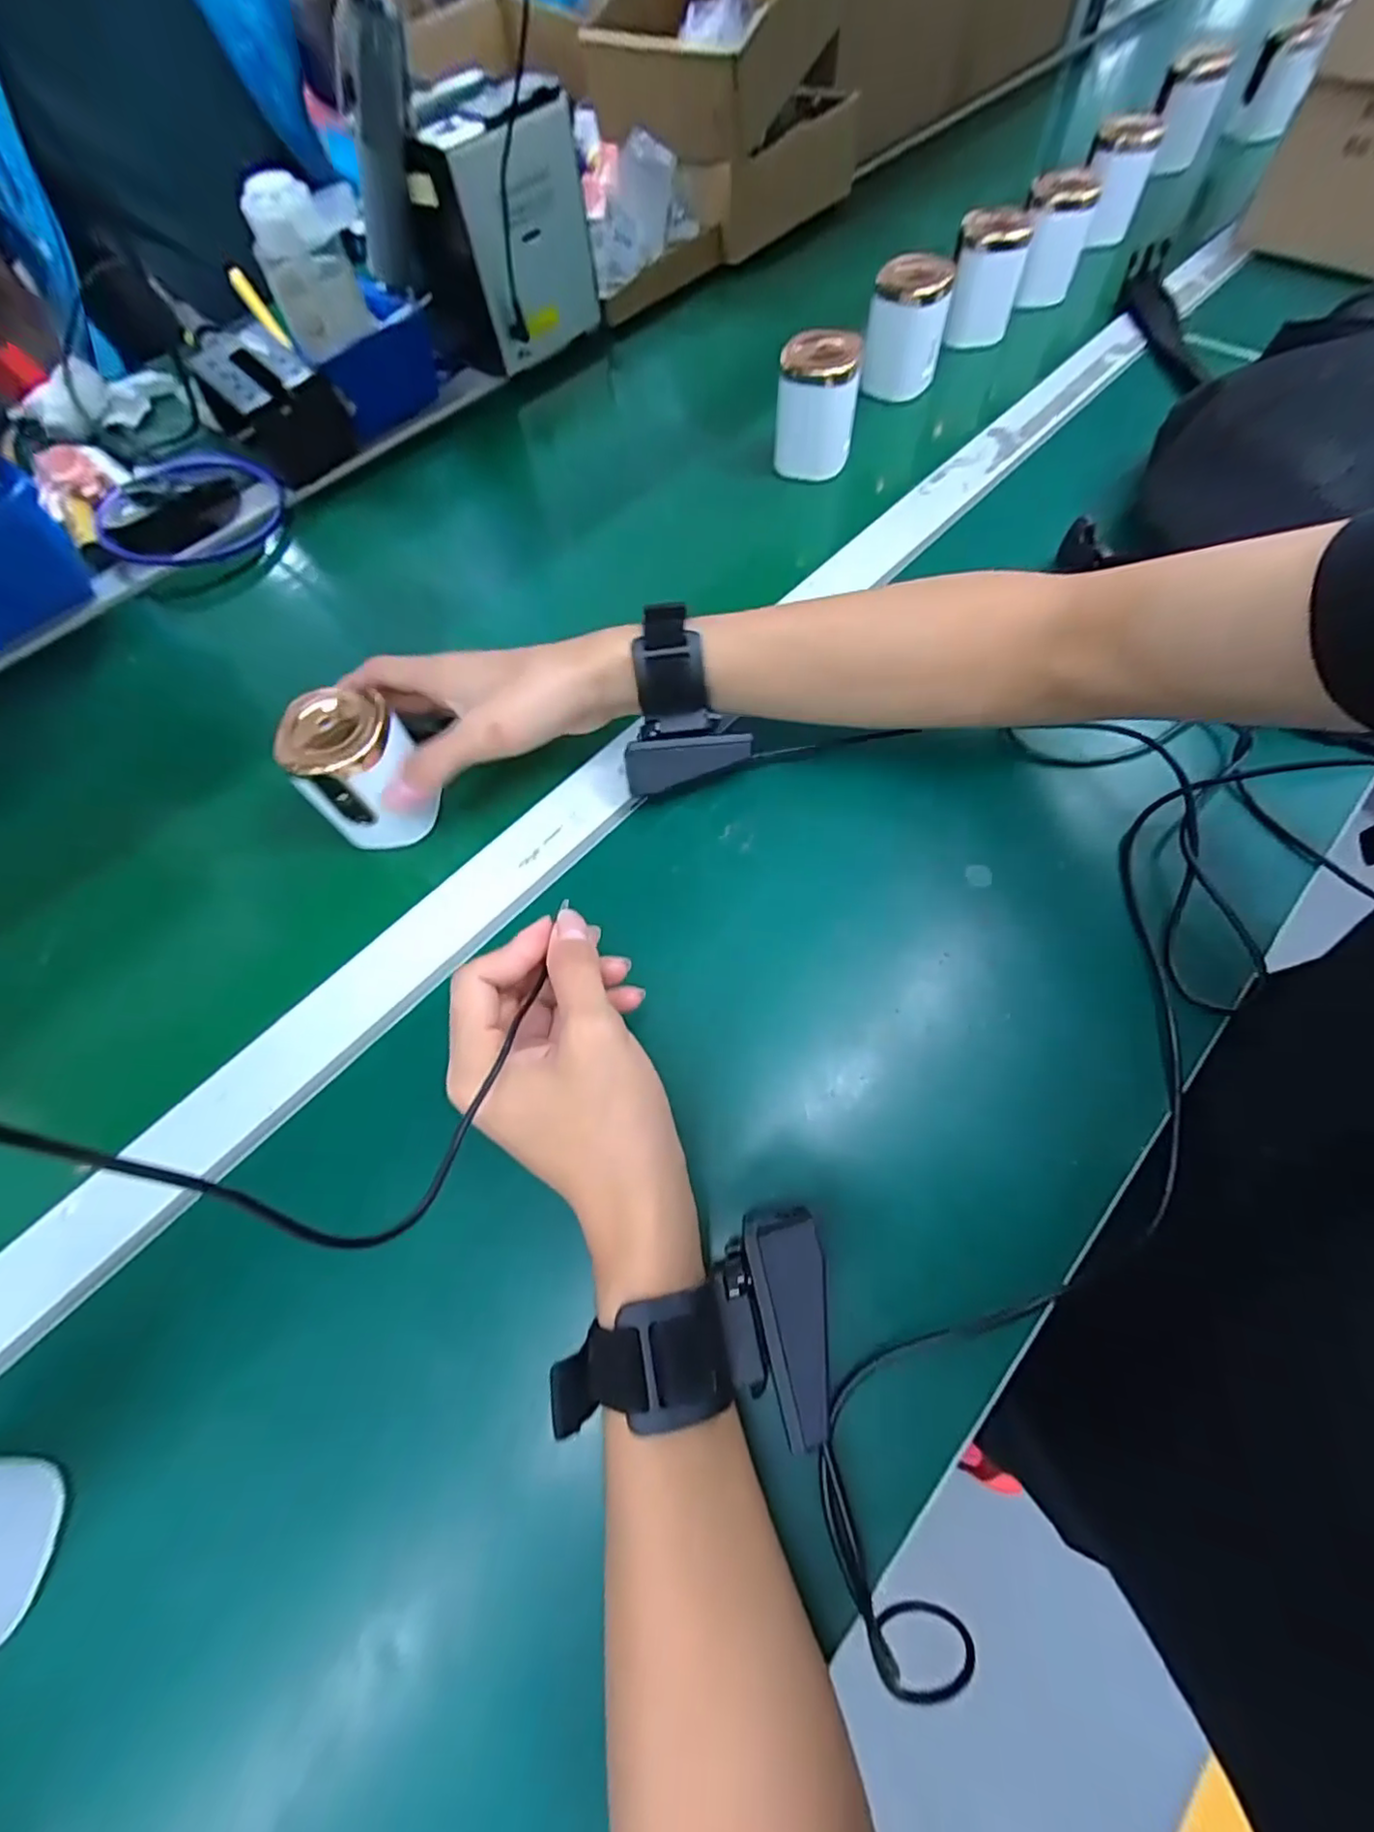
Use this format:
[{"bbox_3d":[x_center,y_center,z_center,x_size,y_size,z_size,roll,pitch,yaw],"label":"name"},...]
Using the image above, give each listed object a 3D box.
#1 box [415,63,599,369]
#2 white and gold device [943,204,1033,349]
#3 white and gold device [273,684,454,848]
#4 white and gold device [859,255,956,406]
[{"bbox_3d":[-0.167,-0.578,0.544,0.111,0.160,0.133,39,72,20],"label":"box"},{"bbox_3d":[0.254,-0.540,0.534,0.056,0.076,0.053,17,66,12],"label":"white and gold device"},{"bbox_3d":[-0.171,-0.080,0.341,0.054,0.075,0.052,-2,63,3],"label":"white and gold device"},{"bbox_3d":[0.172,-0.457,0.491,0.056,0.075,0.048,14,65,10],"label":"white and gold device"}]

